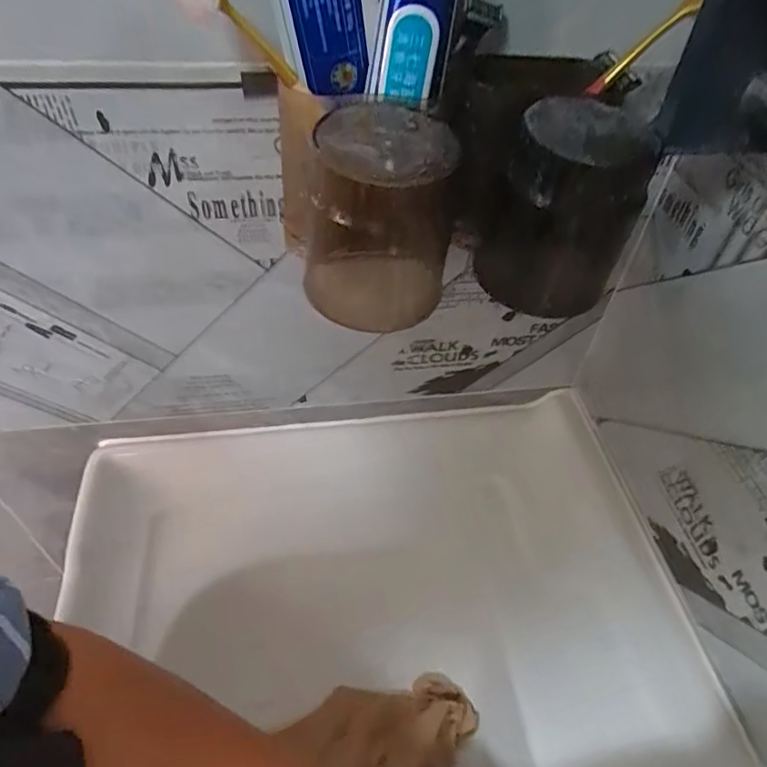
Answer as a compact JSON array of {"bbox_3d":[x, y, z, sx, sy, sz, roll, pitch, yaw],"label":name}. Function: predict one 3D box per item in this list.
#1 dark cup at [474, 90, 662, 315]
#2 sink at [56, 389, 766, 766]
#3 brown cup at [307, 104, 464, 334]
[{"bbox_3d":[0.097,-0.087,0.310,0.069,0.113,0.063,-24,54,-23],"label":"dark cup"},{"bbox_3d":[0.006,0.338,0.376,0.487,0.158,0.706,-4,49,-8],"label":"sink"},{"bbox_3d":[-0.004,-0.083,0.293,0.073,0.100,0.071,2,48,-3],"label":"brown cup"}]

